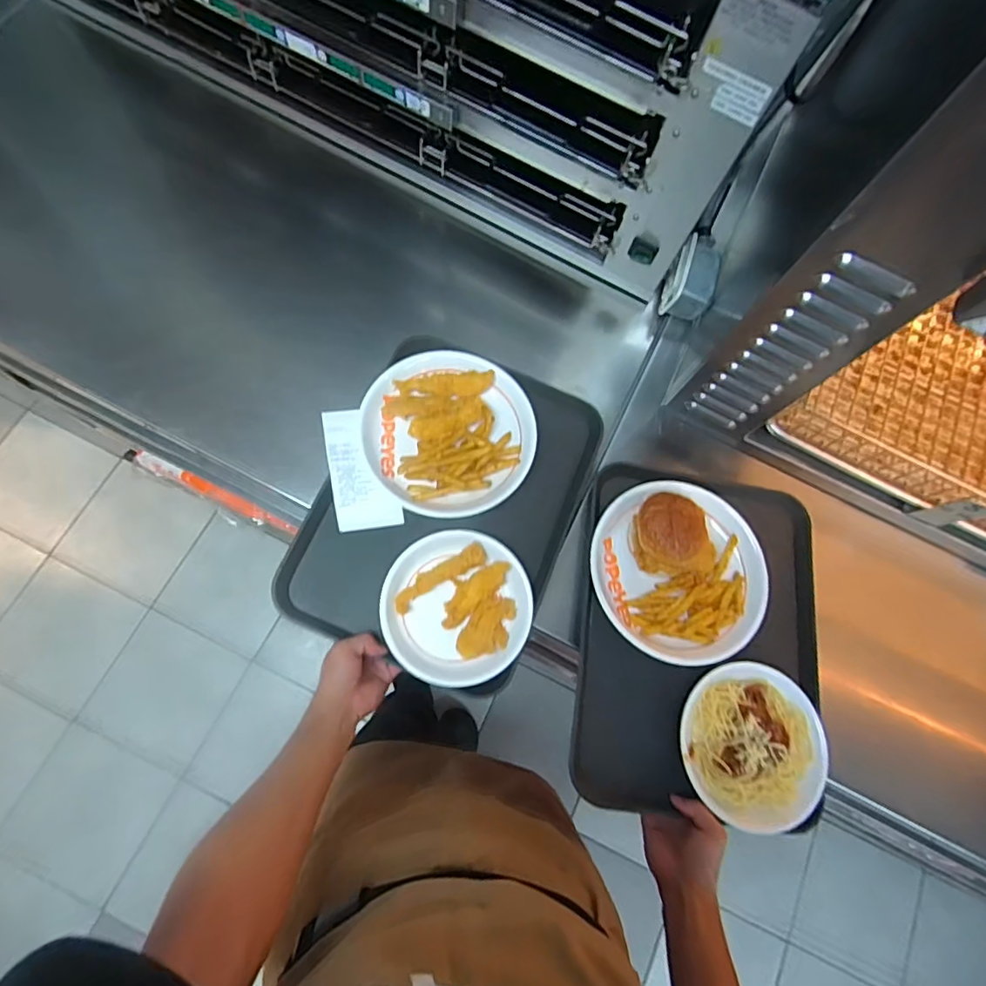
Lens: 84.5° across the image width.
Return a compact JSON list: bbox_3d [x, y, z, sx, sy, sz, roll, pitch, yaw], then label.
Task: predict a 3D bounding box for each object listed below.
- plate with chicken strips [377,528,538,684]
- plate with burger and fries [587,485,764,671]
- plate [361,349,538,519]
[{"bbox_3d":[-0.040,0.131,0.636,0.165,0.028,0.173,0,76,-2],"label":"plate with chicken strips"},{"bbox_3d":[0.230,0.091,0.663,0.206,0.070,0.216,0,76,-2],"label":"plate with burger and fries"},{"bbox_3d":[-0.054,-0.076,0.697,0.207,0.038,0.209,0,76,-2],"label":"plate"}]

